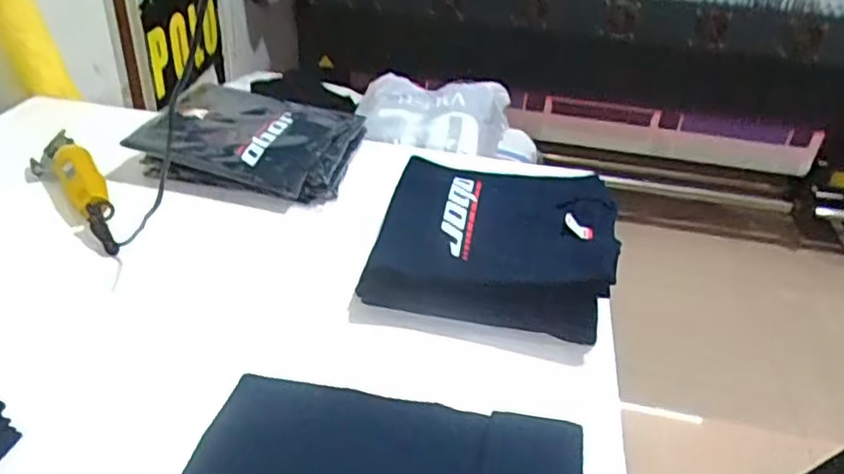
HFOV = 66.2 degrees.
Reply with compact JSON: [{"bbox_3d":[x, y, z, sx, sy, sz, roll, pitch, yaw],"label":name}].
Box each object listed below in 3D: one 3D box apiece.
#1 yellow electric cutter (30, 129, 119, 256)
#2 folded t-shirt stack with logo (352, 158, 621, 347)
[{"bbox_3d":[-0.556,-0.077,1.049,0.086,0.060,0.332,-21,42,-33],"label":"yellow electric cutter"},{"bbox_3d":[0.112,-0.001,0.973,0.339,0.102,0.288,11,35,7],"label":"folded t-shirt stack with logo"}]

